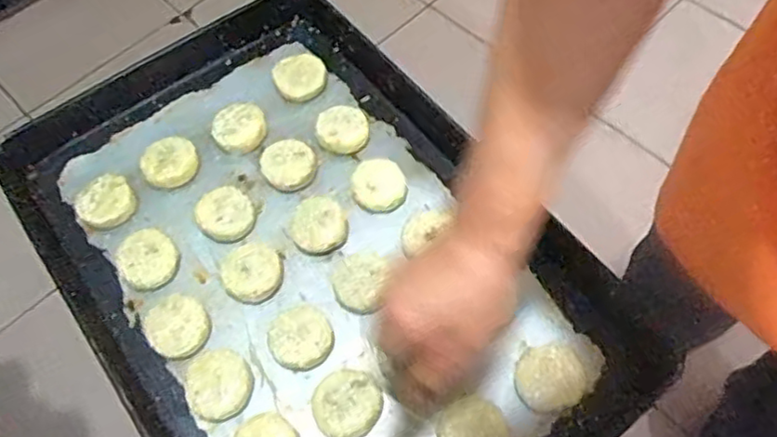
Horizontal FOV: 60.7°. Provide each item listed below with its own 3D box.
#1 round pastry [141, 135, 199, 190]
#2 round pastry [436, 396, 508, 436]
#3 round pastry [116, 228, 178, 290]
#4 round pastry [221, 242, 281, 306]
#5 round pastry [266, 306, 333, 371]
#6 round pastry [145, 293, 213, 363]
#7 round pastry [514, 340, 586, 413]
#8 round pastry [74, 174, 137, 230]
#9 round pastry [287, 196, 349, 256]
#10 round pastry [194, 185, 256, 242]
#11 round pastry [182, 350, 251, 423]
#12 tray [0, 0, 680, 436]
[{"bbox_3d":[-0.232,-0.061,0.703,0.058,0.022,0.050,-29,62,-14],"label":"round pastry"},{"bbox_3d":[0.070,0.179,0.560,0.056,0.015,0.057,-1,59,2],"label":"round pastry"},{"bbox_3d":[-0.235,0.039,0.645,0.055,0.016,0.059,-1,59,2],"label":"round pastry"},{"bbox_3d":[-0.130,0.051,0.634,0.055,0.024,0.048,-33,63,-16],"label":"round pastry"},{"bbox_3d":[-0.080,0.105,0.606,0.057,0.024,0.058,-1,59,2],"label":"round pastry"},{"bbox_3d":[-0.193,0.100,0.608,0.054,0.022,0.052,-1,59,2],"label":"round pastry"},{"bbox_3d":[0.143,0.139,0.581,0.060,0.013,0.056,-1,59,2],"label":"round pastry"},{"bbox_3d":[-0.290,-0.018,0.680,0.057,0.021,0.051,-37,65,-18],"label":"round pastry"},{"bbox_3d":[-0.071,0.005,0.659,0.055,0.032,0.056,-1,59,2],"label":"round pastry"},{"bbox_3d":[-0.164,-0.005,0.666,0.055,0.025,0.047,-27,62,-13],"label":"round pastry"},{"bbox_3d":[-0.149,0.145,0.582,0.054,0.021,0.058,-1,59,2],"label":"round pastry"},{"bbox_3d":[-0.076,0.030,0.646,0.413,0.047,0.597,-35,64,-17],"label":"tray"}]

